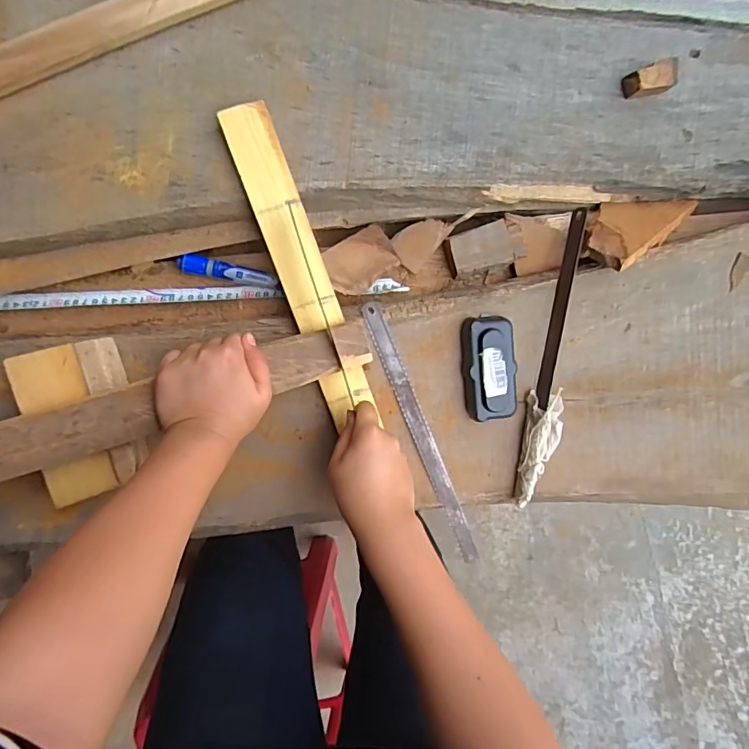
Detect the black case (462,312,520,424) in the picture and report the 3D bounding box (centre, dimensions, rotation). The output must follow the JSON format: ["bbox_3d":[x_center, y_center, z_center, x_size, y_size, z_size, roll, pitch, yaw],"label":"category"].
[{"bbox_3d":[0.119,-0.006,0.516,0.050,0.031,0.105,-2,96,-3],"label":"black case"}]

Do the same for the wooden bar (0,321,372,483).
[{"bbox_3d":[-0.195,0.028,0.458,0.400,0.013,0.049,-18,97,-10],"label":"wooden bar"}]

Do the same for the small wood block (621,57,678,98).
[{"bbox_3d":[0.272,-0.290,0.496,0.040,0.029,0.027,-13,96,-1],"label":"small wood block"}]

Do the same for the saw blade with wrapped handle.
[{"bbox_3d":[0.185,-0.013,0.521,0.036,0.020,0.300,6,96,-3],"label":"saw blade with wrapped handle"}]

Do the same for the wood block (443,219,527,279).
[{"bbox_3d":[0.118,-0.135,0.535,0.078,0.019,0.044,-18,96,-1],"label":"wood block"}]

